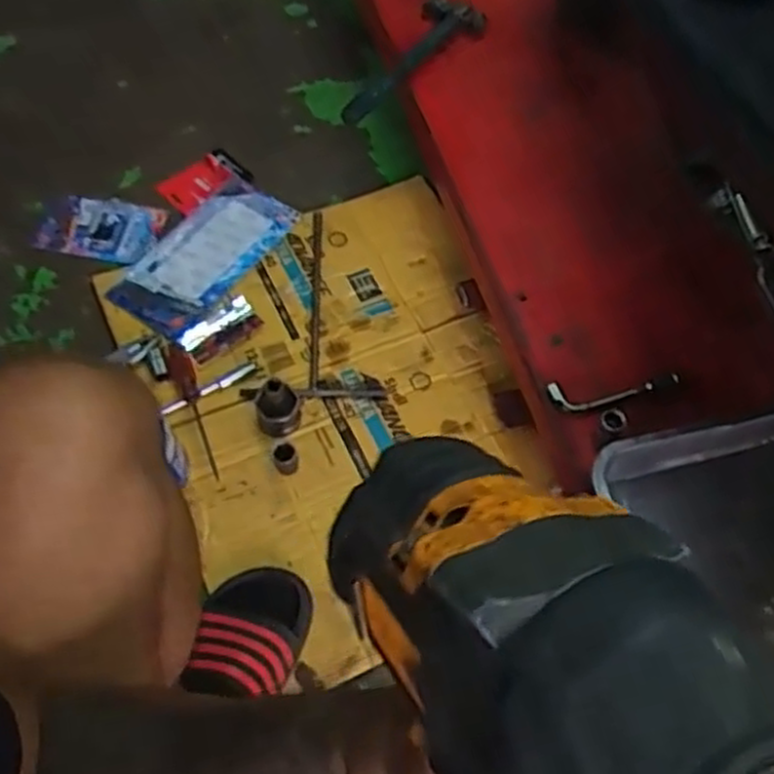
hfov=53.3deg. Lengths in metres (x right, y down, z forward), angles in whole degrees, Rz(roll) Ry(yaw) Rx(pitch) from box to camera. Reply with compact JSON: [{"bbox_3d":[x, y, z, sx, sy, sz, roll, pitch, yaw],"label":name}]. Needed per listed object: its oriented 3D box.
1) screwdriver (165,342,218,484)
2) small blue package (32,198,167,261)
[{"bbox_3d":[-0.232,0.025,0.942,0.028,0.023,0.189,-22,63,-15],"label":"screwdriver"},{"bbox_3d":[-0.408,-0.231,1.099,0.168,0.018,0.105,8,59,1],"label":"small blue package"}]

